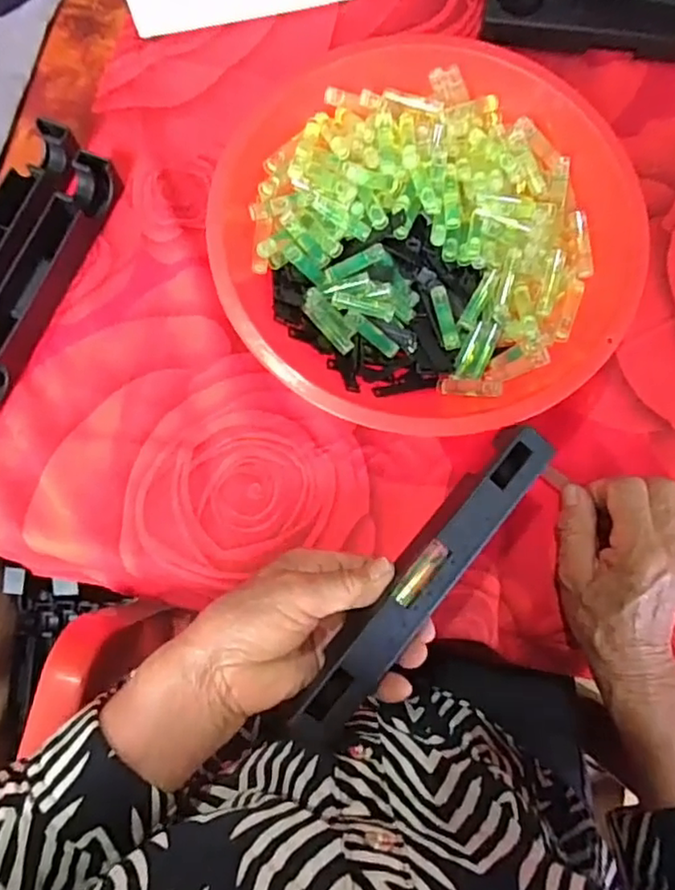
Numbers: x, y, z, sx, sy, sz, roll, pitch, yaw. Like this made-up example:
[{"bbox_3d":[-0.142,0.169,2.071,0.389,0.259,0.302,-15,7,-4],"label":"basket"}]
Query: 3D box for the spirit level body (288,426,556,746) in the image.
[{"bbox_3d":[0.044,0.069,0.325,0.032,0.025,0.187,39,79,7],"label":"spirit level body"}]

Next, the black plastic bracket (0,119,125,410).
[{"bbox_3d":[-0.213,-0.115,0.413,0.065,0.026,0.197,22,78,4],"label":"black plastic bracket"}]

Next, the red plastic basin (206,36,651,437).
[{"bbox_3d":[0.056,-0.127,0.404,0.246,0.074,0.255,0,77,-1],"label":"red plastic basin"}]

